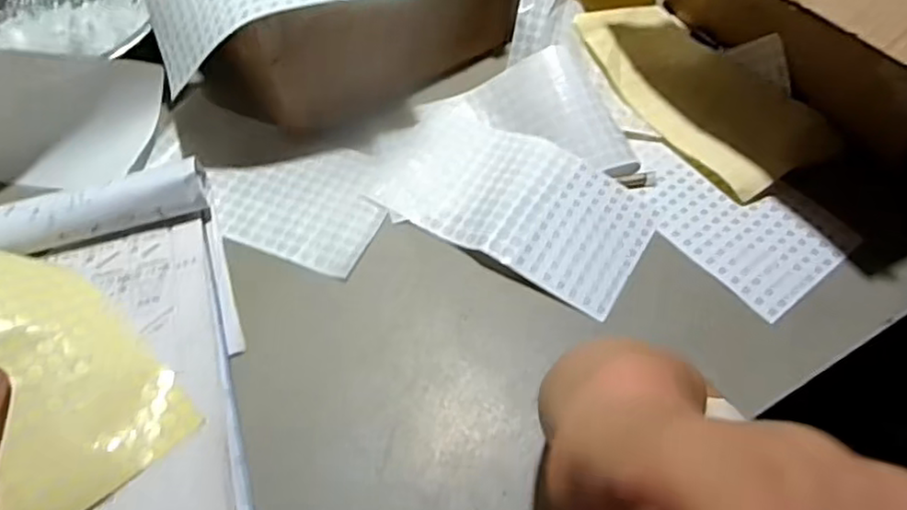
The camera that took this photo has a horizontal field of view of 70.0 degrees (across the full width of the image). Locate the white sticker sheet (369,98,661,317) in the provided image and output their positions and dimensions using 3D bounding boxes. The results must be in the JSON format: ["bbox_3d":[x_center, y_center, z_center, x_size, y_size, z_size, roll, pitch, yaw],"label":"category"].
[{"bbox_3d":[0.046,-0.050,0.532,0.228,0.011,0.125,30,60,19],"label":"white sticker sheet"}]

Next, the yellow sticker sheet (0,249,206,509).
[{"bbox_3d":[-0.279,0.056,0.421,0.119,0.035,0.228,-34,78,-37],"label":"yellow sticker sheet"}]

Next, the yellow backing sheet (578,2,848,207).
[{"bbox_3d":[0.225,-0.154,0.593,0.124,0.030,0.227,-26,59,-17],"label":"yellow backing sheet"}]

